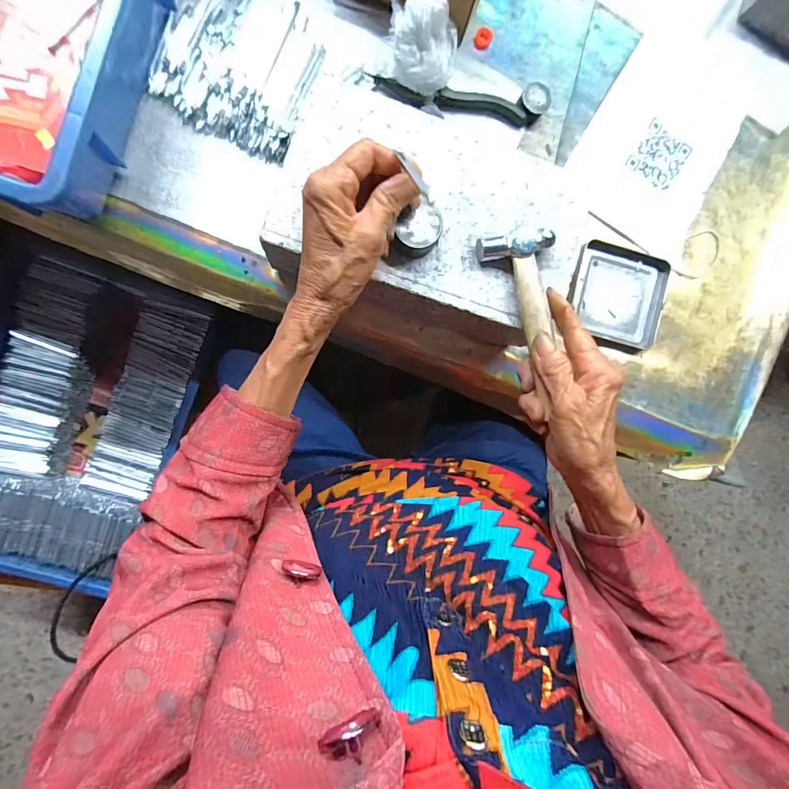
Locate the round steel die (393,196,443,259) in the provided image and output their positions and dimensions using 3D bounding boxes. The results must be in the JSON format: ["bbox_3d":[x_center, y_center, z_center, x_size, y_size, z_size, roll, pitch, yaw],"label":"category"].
[{"bbox_3d":[0.017,-0.123,0.306,0.035,0.025,0.030,-34,93,-5],"label":"round steel die"}]

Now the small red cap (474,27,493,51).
[{"bbox_3d":[0.090,-0.359,0.404,0.016,0.009,0.016,0,89,-6],"label":"small red cap"}]

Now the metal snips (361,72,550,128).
[{"bbox_3d":[0.068,-0.290,0.388,0.175,0.018,0.032,0,89,-6],"label":"metal snips"}]

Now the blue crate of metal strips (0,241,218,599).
[{"bbox_3d":[-0.438,0.042,0.564,0.284,0.097,0.425,19,87,-5],"label":"blue crate of metal strips"}]

